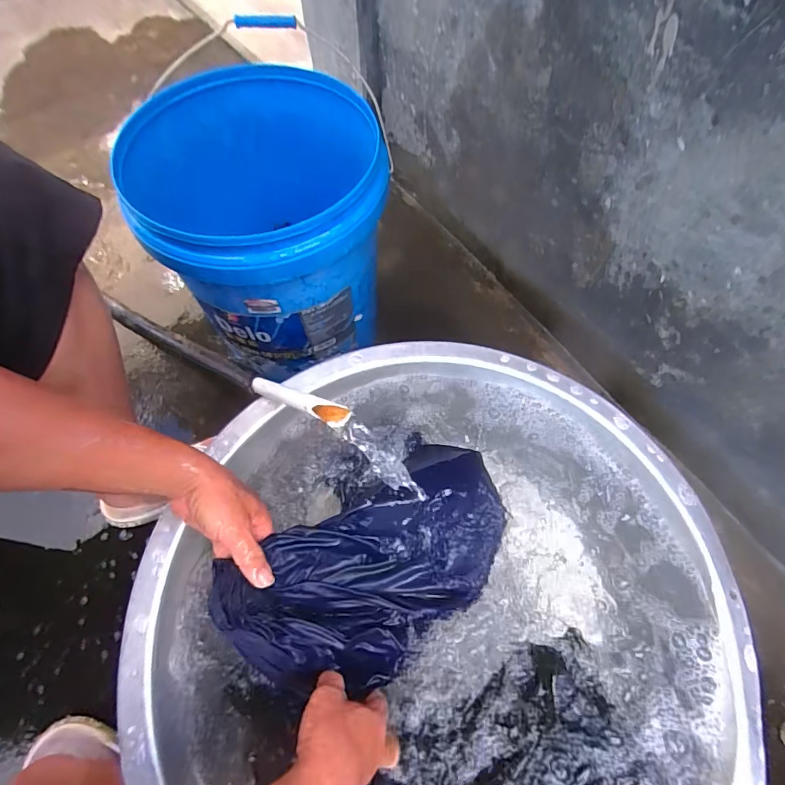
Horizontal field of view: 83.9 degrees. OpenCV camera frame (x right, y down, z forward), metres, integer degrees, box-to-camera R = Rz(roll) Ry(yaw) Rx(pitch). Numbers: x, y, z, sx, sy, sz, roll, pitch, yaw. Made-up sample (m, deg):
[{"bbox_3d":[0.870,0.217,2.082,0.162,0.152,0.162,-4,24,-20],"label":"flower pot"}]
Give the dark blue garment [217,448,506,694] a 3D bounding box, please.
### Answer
[{"bbox_3d":[-0.015,0.195,0.489,0.332,0.072,0.182,-29,67,-15],"label":"dark blue garment"}]

